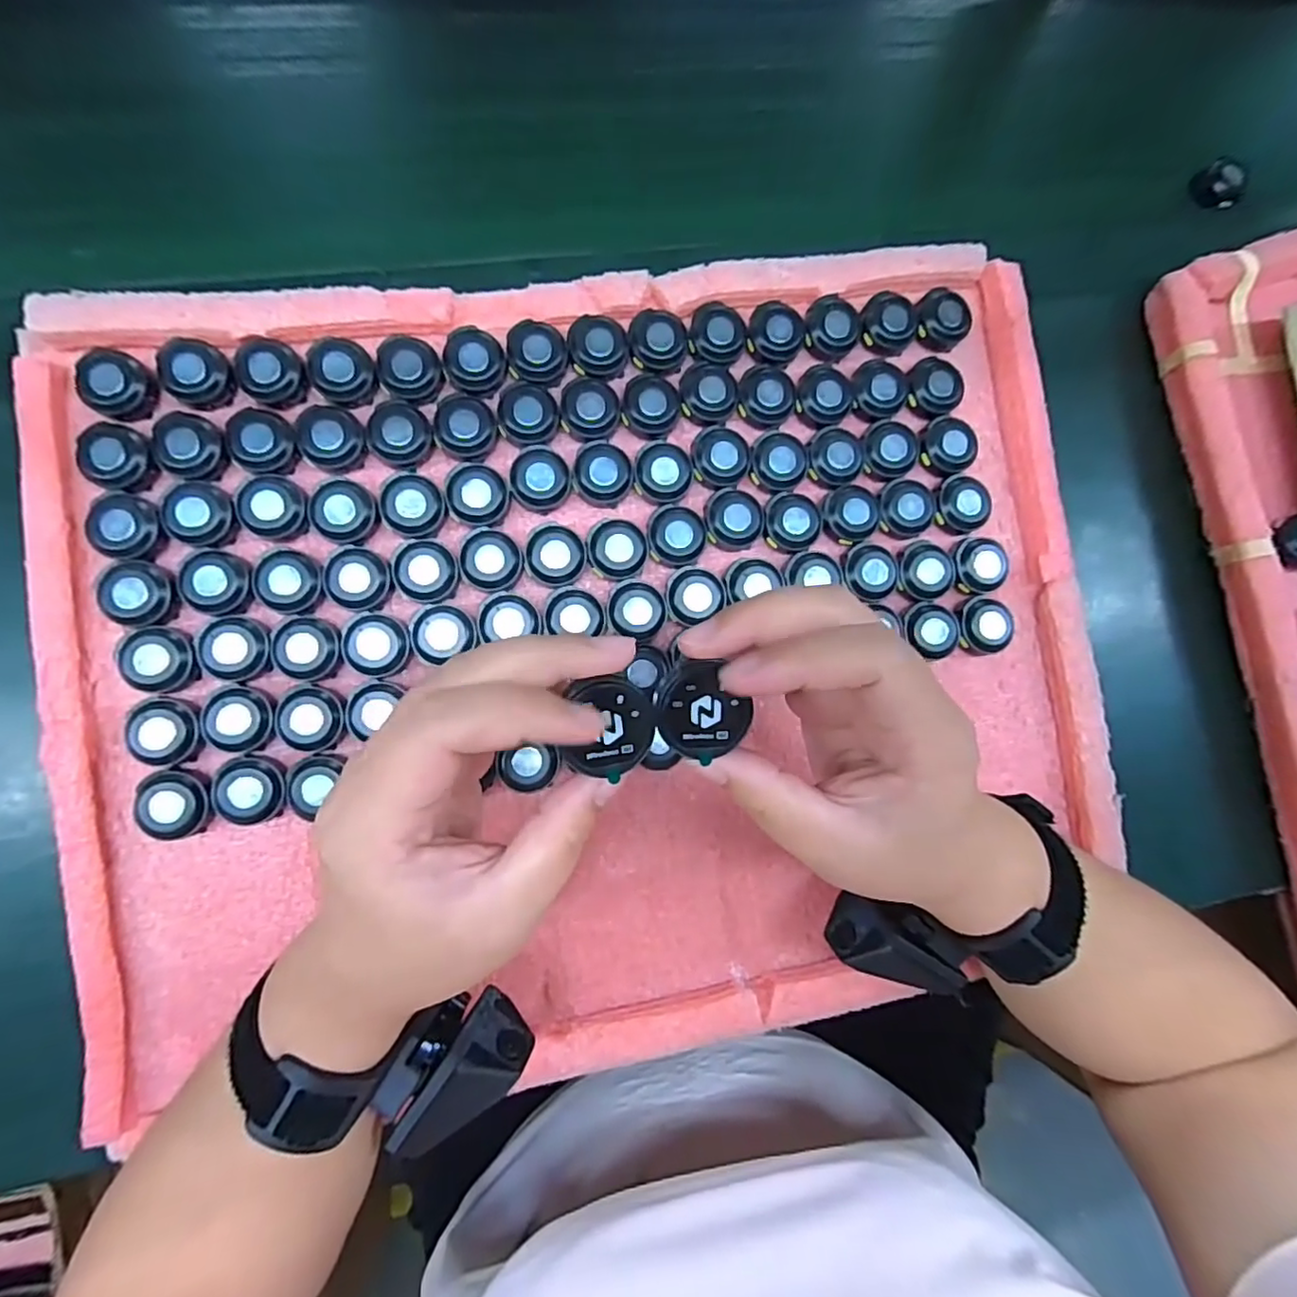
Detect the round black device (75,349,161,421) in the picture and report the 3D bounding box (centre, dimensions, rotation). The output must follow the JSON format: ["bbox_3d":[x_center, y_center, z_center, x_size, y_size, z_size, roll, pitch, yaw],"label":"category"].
[{"bbox_3d":[-0.240,-0.120,0.278,0.031,0.010,0.027,43,84,-4],"label":"round black device"}]

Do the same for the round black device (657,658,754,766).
[{"bbox_3d":[0.016,0.019,0.185,0.026,0.005,0.029,-42,93,-7],"label":"round black device"}]

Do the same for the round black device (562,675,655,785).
[{"bbox_3d":[-0.011,0.023,0.179,0.025,0.005,0.029,15,86,-6],"label":"round black device"}]

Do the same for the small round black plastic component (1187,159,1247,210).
[{"bbox_3d":[0.360,-0.291,0.388,0.012,0.024,0.030,-37,89,-9],"label":"small round black plastic component"}]

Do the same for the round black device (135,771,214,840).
[{"bbox_3d":[-0.206,0.068,0.270,0.030,0.013,0.028,0,88,-7],"label":"round black device"}]

